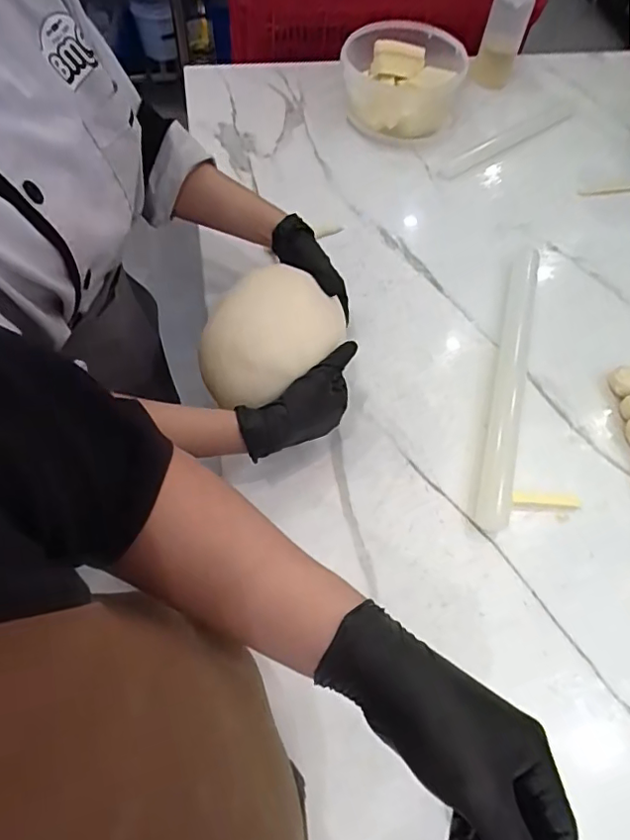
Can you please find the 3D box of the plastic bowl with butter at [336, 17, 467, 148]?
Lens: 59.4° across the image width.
[{"bbox_3d":[0.135,-0.539,0.889,0.192,0.100,0.180,16,61,5],"label":"plastic bowl with butter"}]

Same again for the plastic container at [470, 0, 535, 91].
[{"bbox_3d":[0.311,-0.635,0.906,0.066,0.186,0.055,15,61,5],"label":"plastic container"}]

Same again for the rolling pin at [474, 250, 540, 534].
[{"bbox_3d":[0.241,-0.051,0.671,0.036,0.039,0.381,16,61,5],"label":"rolling pin"}]

